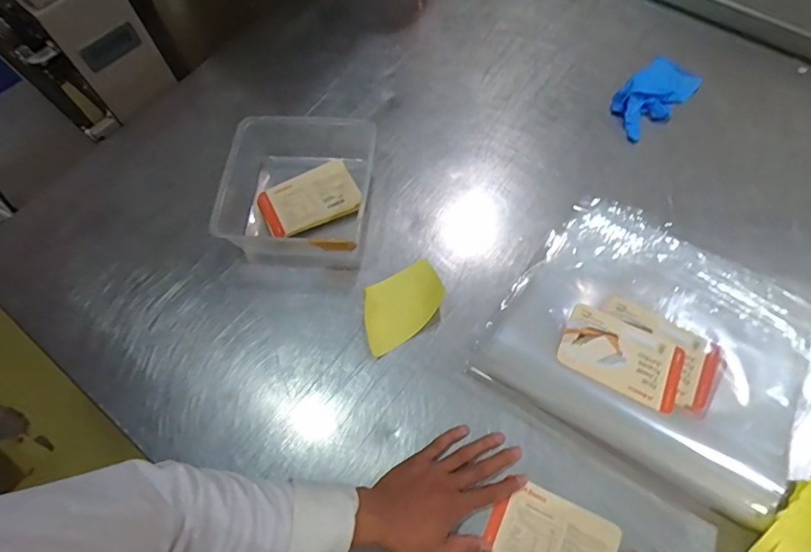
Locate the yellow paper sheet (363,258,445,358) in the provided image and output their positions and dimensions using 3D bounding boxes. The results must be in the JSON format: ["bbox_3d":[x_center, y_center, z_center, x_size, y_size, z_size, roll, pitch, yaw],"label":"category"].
[{"bbox_3d":[-0.006,0.037,0.608,0.112,0.030,0.080,-28,67,-9],"label":"yellow paper sheet"}]

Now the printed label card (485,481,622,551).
[{"bbox_3d":[0.153,0.275,0.508,0.125,0.008,0.084,23,69,13],"label":"printed label card"}]

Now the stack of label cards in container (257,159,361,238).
[{"bbox_3d":[-0.135,-0.107,0.693,0.134,0.021,0.083,-26,67,-8],"label":"stack of label cards in container"}]

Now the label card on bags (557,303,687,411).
[{"bbox_3d":[0.243,0.089,0.550,0.129,0.004,0.082,25,64,13],"label":"label card on bags"}]

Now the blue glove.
[{"bbox_3d":[0.376,-0.275,0.739,0.162,0.024,0.081,-43,70,-15],"label":"blue glove"}]

